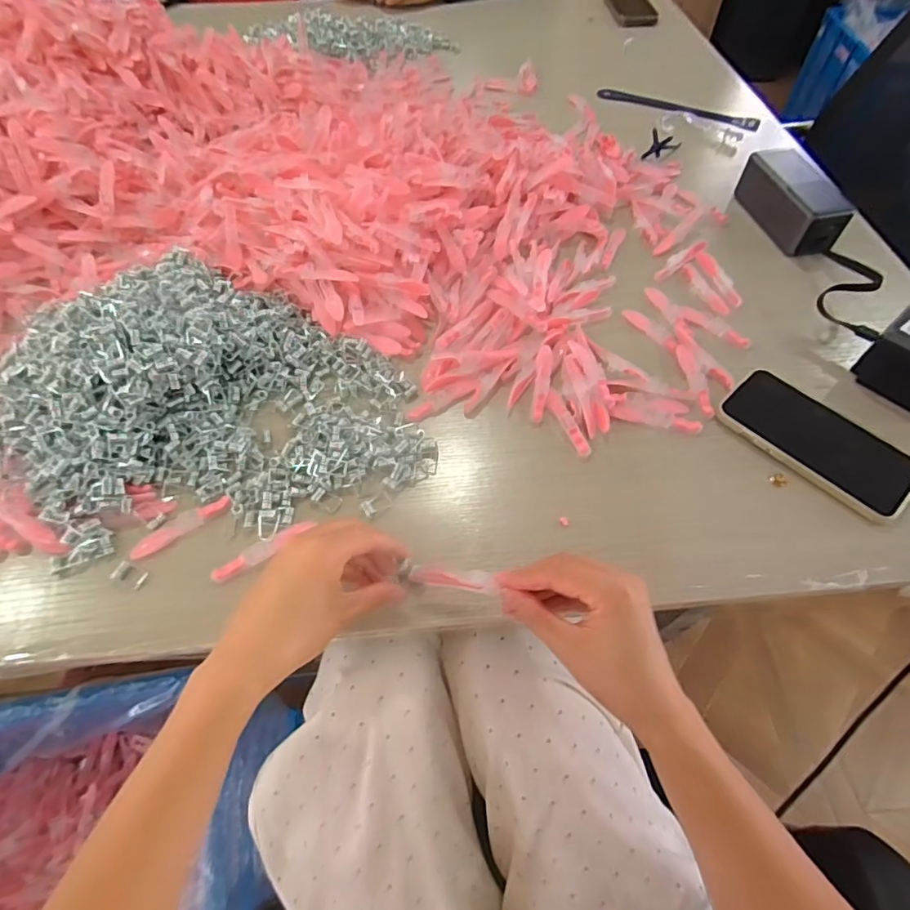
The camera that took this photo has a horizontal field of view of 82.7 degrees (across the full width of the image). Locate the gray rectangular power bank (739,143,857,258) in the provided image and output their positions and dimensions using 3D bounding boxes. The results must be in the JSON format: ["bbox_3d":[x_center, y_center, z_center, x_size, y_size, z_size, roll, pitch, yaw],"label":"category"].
[{"bbox_3d":[0.364,-0.275,0.555,0.057,0.051,0.134,-13,61,-6],"label":"gray rectangular power bank"}]

